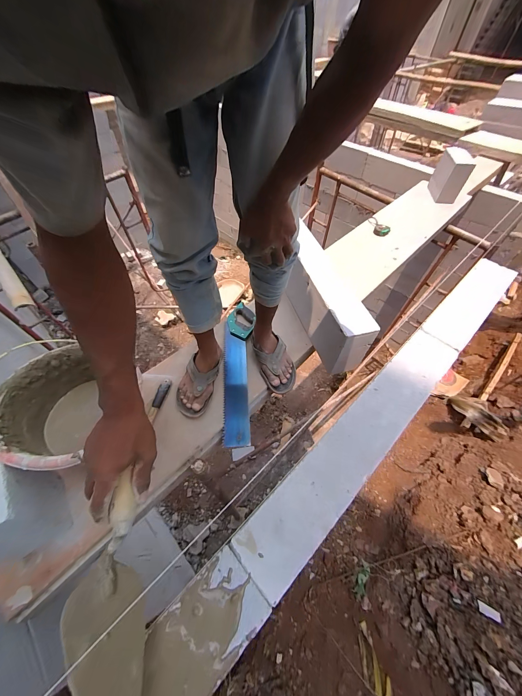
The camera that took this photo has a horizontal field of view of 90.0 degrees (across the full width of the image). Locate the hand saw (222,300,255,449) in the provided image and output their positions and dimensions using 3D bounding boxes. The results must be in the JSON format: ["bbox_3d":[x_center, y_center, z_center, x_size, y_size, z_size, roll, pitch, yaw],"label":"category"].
[{"bbox_3d":[-0.073,0.049,0.811,0.092,0.023,0.491,-1,54,0],"label":"hand saw"}]

